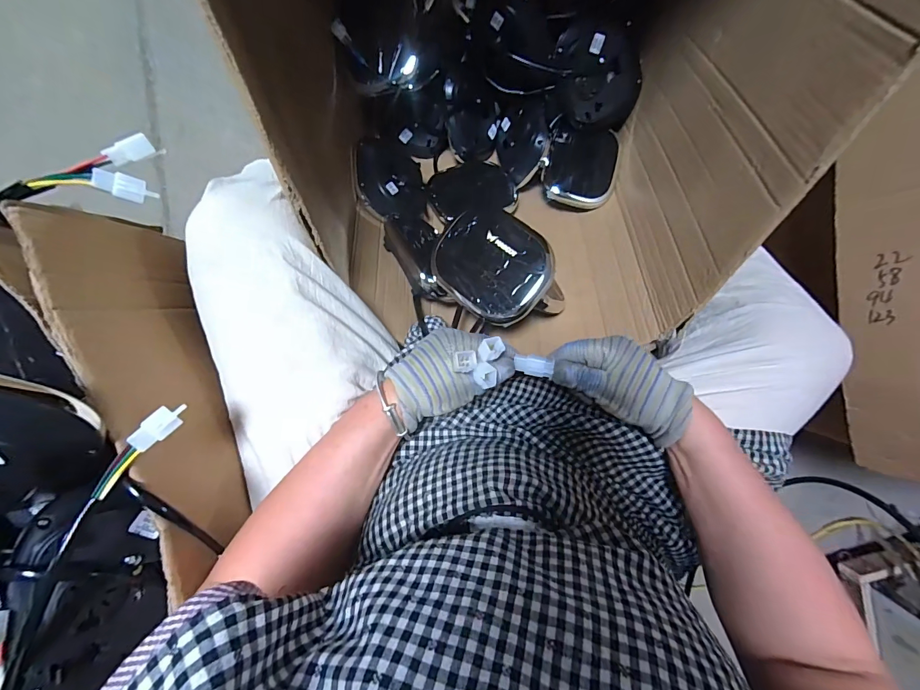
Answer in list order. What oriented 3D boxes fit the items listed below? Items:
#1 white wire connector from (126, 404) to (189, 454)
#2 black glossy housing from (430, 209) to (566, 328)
[{"bbox_3d":[-0.207,0.056,0.273,0.017,0.008,0.037,45,65,-5],"label":"white wire connector"},{"bbox_3d":[0.050,-0.086,0.476,0.157,0.045,0.114,43,99,16],"label":"black glossy housing"}]

